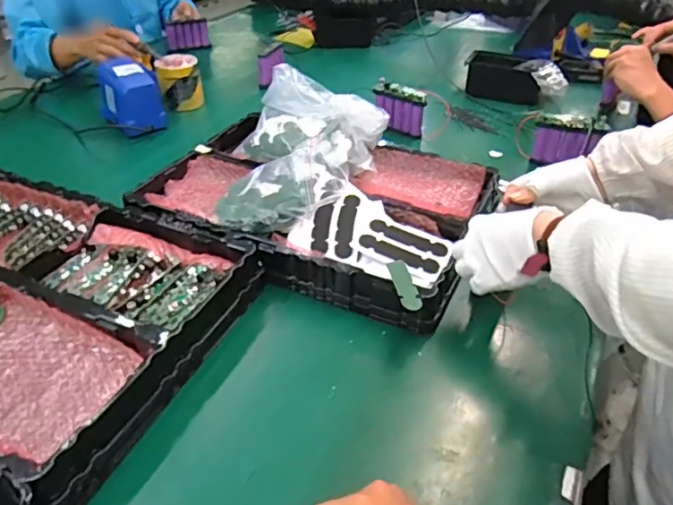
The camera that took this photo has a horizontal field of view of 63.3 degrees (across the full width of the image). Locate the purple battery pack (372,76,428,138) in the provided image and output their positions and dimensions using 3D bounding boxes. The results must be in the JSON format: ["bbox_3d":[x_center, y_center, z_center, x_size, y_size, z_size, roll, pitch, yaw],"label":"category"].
[{"bbox_3d":[0.118,-0.271,1.038,0.103,0.092,0.025,26,45,29],"label":"purple battery pack"}]

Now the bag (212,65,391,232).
[{"bbox_3d":[-0.046,-0.162,0.815,0.238,0.105,0.328,-1,38,-2],"label":"bag"}]

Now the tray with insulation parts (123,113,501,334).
[{"bbox_3d":[-0.026,-0.084,0.809,0.466,0.086,0.346,17,41,20],"label":"tray with insulation parts"}]

